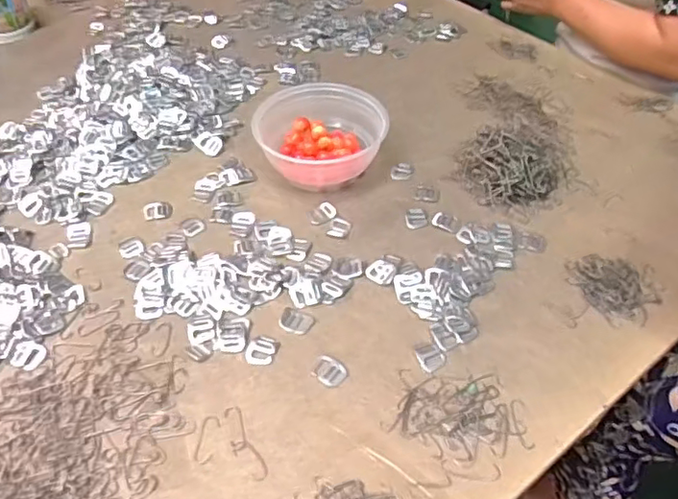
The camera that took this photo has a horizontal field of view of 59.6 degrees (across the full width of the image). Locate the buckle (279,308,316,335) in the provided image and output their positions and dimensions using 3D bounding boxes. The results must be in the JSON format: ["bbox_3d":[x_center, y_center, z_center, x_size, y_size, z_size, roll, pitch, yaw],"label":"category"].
[{"bbox_3d":[-0.043,0.074,0.605,0.035,0.004,0.025,11,48,12],"label":"buckle"}]

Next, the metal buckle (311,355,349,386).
[{"bbox_3d":[-0.009,0.115,0.565,0.034,0.004,0.028,23,51,21],"label":"metal buckle"}]

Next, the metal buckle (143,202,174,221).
[{"bbox_3d":[-0.219,-0.047,0.718,0.034,0.004,0.033,-8,47,-7],"label":"metal buckle"}]

